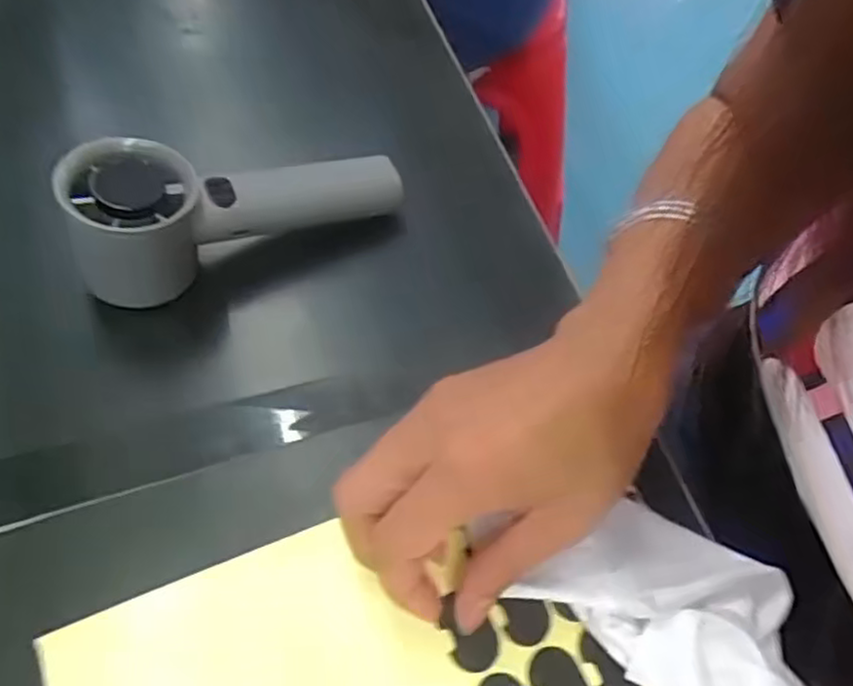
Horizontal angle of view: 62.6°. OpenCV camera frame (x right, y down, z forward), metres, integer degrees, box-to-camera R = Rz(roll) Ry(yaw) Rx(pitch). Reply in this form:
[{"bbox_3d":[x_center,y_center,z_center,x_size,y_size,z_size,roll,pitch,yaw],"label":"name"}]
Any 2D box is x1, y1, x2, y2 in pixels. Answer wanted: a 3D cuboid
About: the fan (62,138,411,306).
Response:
[{"bbox_3d":[-0.088,-0.071,0.333,0.153,0.069,0.052,-23,61,-15],"label":"fan"}]

